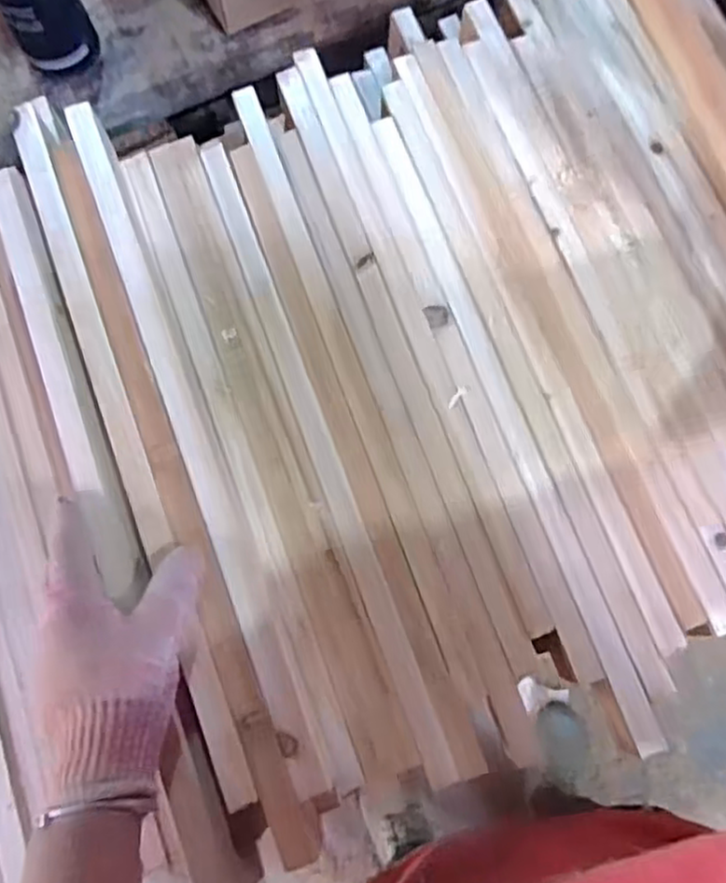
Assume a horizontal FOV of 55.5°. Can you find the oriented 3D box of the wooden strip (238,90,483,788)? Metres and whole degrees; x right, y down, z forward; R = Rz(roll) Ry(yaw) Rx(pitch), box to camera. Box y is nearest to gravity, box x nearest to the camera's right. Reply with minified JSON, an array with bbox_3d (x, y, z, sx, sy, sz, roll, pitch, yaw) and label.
[{"bbox_3d":[-0.011,-0.035,0.497,0.020,0.018,0.527,-17,75,-4],"label":"wooden strip"}]

